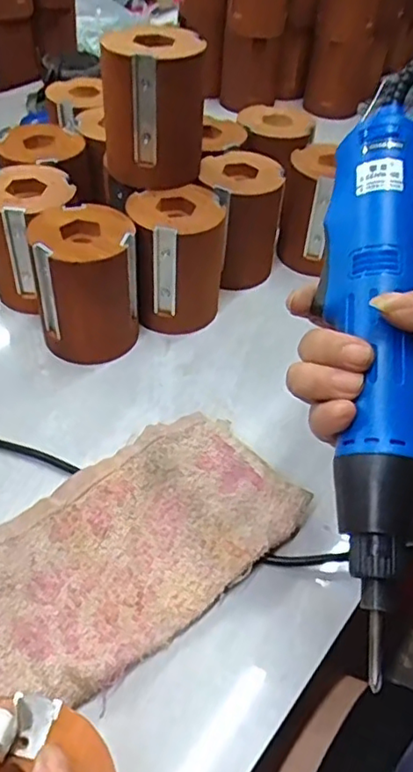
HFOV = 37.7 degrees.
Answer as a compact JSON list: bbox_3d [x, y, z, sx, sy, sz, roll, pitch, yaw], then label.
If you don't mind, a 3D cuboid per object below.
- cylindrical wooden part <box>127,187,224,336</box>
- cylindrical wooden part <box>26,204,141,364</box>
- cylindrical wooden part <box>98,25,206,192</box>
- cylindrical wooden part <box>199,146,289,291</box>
[{"bbox_3d":[-0.024,-0.104,0.507,0.072,0.101,0.066,2,48,-2],"label":"cylindrical wooden part"},{"bbox_3d":[-0.093,-0.076,0.473,0.074,0.098,0.074,2,48,-2],"label":"cylindrical wooden part"},{"bbox_3d":[-0.042,-0.218,0.479,0.077,0.100,0.071,-4,48,-10],"label":"cylindrical wooden part"},{"bbox_3d":[0.028,-0.154,0.558,0.071,0.100,0.075,-21,53,-21],"label":"cylindrical wooden part"}]

